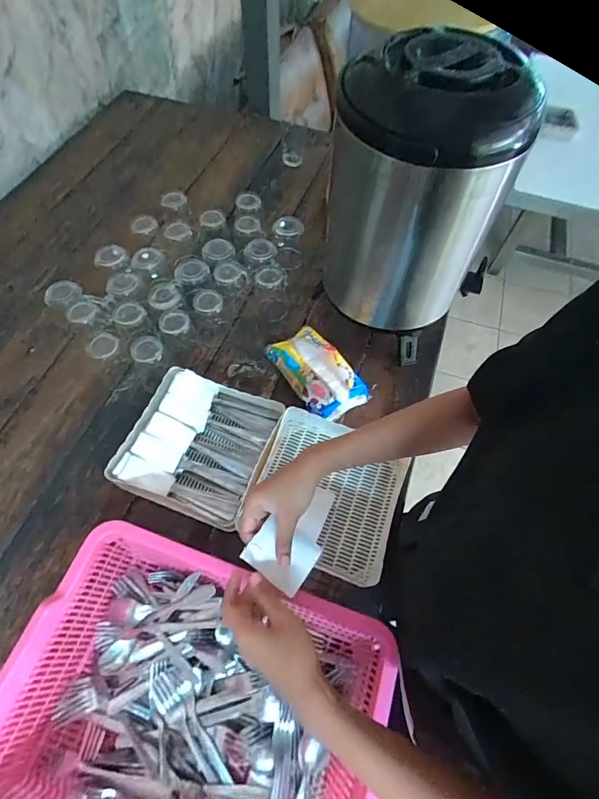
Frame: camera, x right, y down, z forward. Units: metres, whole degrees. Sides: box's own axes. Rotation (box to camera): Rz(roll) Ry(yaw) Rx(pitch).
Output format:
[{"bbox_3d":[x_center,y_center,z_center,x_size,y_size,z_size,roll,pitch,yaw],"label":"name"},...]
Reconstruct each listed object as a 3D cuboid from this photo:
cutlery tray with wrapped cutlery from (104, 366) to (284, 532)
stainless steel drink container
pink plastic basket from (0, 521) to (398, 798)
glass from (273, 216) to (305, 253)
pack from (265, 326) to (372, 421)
[{"bbox_3d":[-0.162,0.072,0.652,0.204,0.061,0.216,20,63,9],"label":"cutlery tray with wrapped cutlery"},{"bbox_3d":[0.157,-0.289,0.610,0.228,0.365,0.204,0,62,-2],"label":"stainless steel drink container"},{"bbox_3d":[-0.119,0.356,0.458,0.383,0.120,0.305,18,63,8],"label":"pink plastic basket"},{"bbox_3d":[-0.025,-0.349,0.869,0.064,0.090,0.060,0,62,-2],"label":"glass"},{"bbox_3d":[0.035,-0.053,0.730,0.116,0.054,0.178,-30,67,-17],"label":"pack"}]

